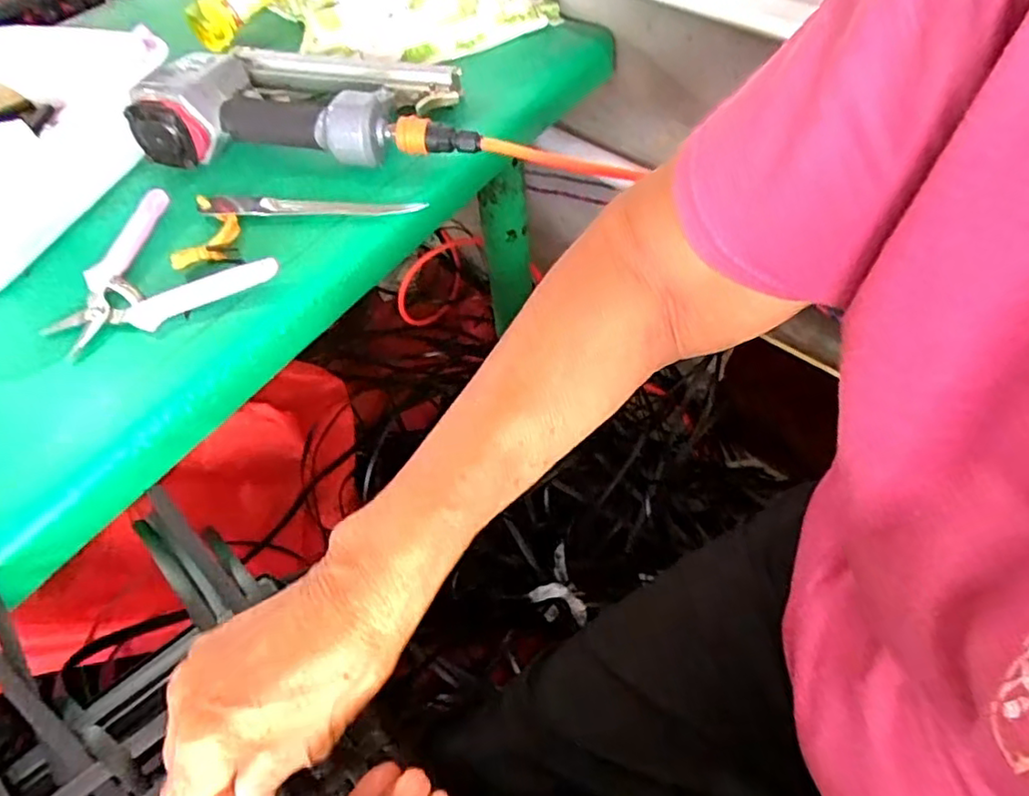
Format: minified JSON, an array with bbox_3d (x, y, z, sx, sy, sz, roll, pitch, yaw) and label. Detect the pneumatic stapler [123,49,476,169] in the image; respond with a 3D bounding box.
[{"bbox_3d":[-0.162,-0.257,0.517,0.264,0.056,0.143,1,54,3],"label":"pneumatic stapler"}]

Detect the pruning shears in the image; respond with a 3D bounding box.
[{"bbox_3d":[-0.256,-0.079,0.427,0.142,0.018,0.124,32,63,22],"label":"pruning shears"}]

